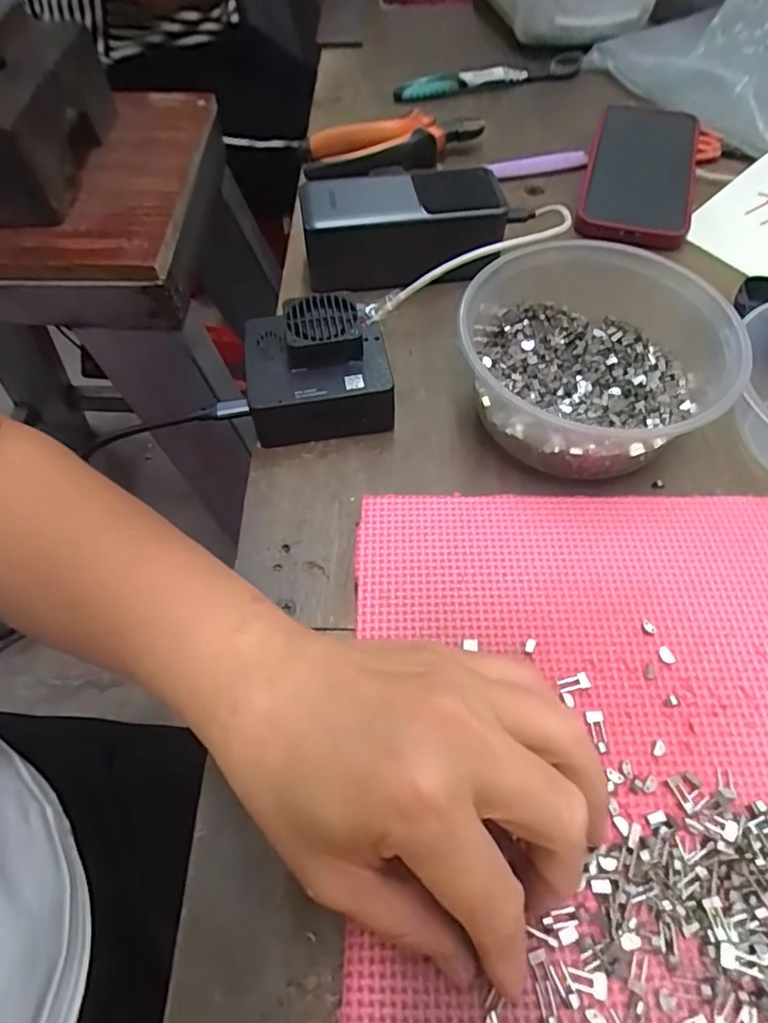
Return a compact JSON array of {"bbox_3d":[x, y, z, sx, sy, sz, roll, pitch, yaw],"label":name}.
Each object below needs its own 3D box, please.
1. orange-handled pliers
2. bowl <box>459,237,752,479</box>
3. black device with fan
[{"bbox_3d":[0.007,-0.308,0.475,0.150,0.028,0.065,-12,57,-4],"label":"orange-handled pliers"},{"bbox_3d":[0.109,-0.082,0.309,0.132,0.063,0.134,-1,59,1],"label":"bowl"},{"bbox_3d":[-0.037,-0.079,0.321,0.076,0.051,0.063,-9,59,-4],"label":"black device with fan"}]

